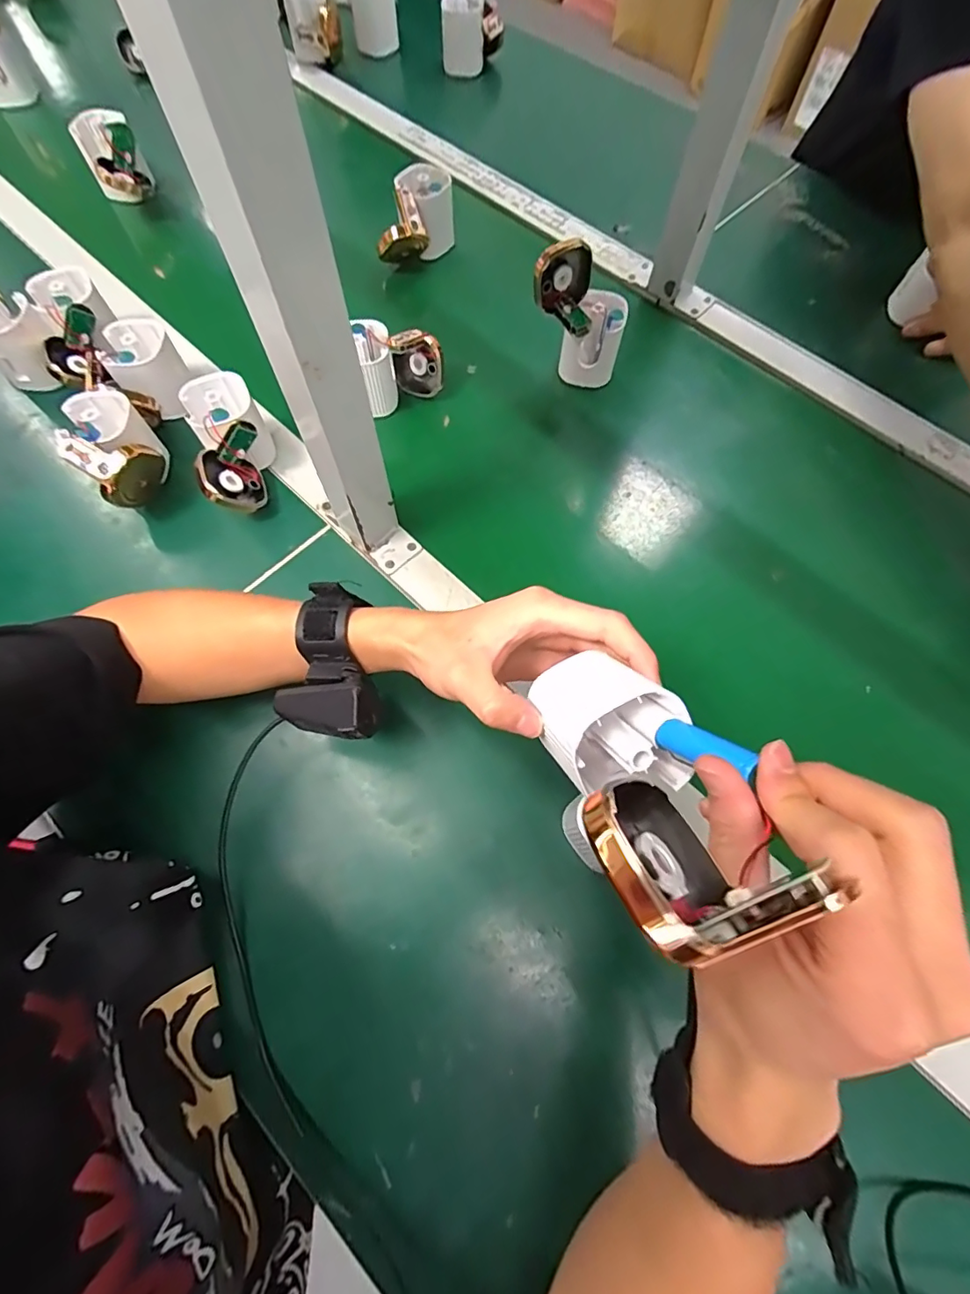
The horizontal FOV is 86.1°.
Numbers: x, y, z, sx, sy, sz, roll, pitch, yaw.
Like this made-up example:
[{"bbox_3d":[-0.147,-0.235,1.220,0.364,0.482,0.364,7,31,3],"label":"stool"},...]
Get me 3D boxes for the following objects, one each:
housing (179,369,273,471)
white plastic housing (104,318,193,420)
[{"bbox_3d":[-0.222,-0.194,0.453,0.057,0.062,0.063,-24,71,-10],"label":"housing"},{"bbox_3d":[-0.302,-0.254,0.475,0.057,0.061,0.063,-13,70,-6],"label":"white plastic housing"}]

